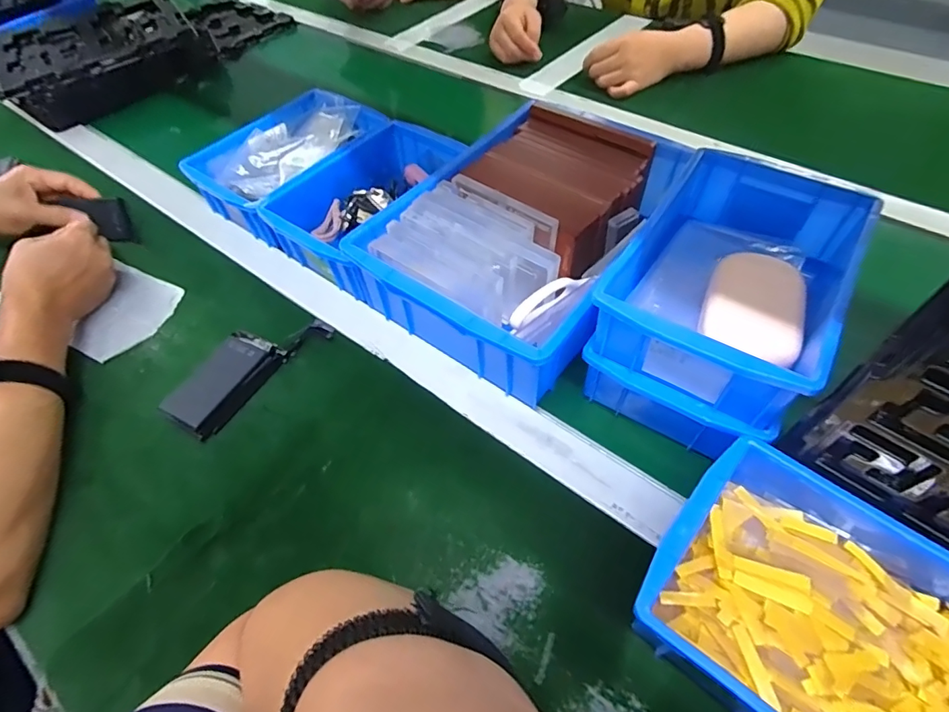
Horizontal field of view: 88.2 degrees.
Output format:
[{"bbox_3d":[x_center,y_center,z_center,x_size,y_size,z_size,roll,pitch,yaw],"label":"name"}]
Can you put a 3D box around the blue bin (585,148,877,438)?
[{"bbox_3d":[0.183,-0.059,0.348,0.128,0.058,0.200,27,61,20],"label":"blue bin"}]

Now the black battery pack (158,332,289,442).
[{"bbox_3d":[-0.206,0.021,0.405,0.041,0.026,0.092,24,59,19],"label":"black battery pack"}]

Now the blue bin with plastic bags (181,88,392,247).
[{"bbox_3d":[-0.207,-0.224,0.573,0.148,0.064,0.210,32,62,24],"label":"blue bin with plastic bags"}]

